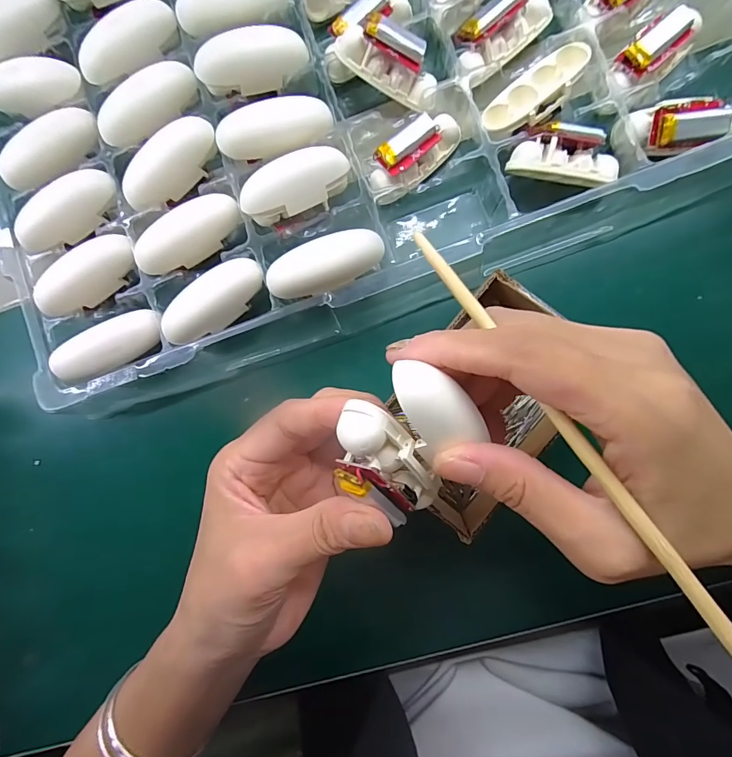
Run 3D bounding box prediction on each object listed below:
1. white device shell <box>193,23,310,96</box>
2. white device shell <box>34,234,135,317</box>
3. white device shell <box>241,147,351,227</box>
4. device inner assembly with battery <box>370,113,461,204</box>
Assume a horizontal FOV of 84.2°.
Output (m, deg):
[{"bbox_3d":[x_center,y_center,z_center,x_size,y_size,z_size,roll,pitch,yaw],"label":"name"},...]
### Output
[{"bbox_3d":[-0.066,-0.185,0.237,0.063,0.027,0.020,-18,87,-9],"label":"white device shell"},{"bbox_3d":[-0.169,-0.061,0.245,0.064,0.021,0.022,-37,85,5],"label":"white device shell"},{"bbox_3d":[-0.039,-0.110,0.230,0.064,0.028,0.024,-28,86,-7],"label":"white device shell"},{"bbox_3d":[0.028,-0.133,0.243,0.062,0.030,0.024,-39,85,5],"label":"device inner assembly with battery"}]

